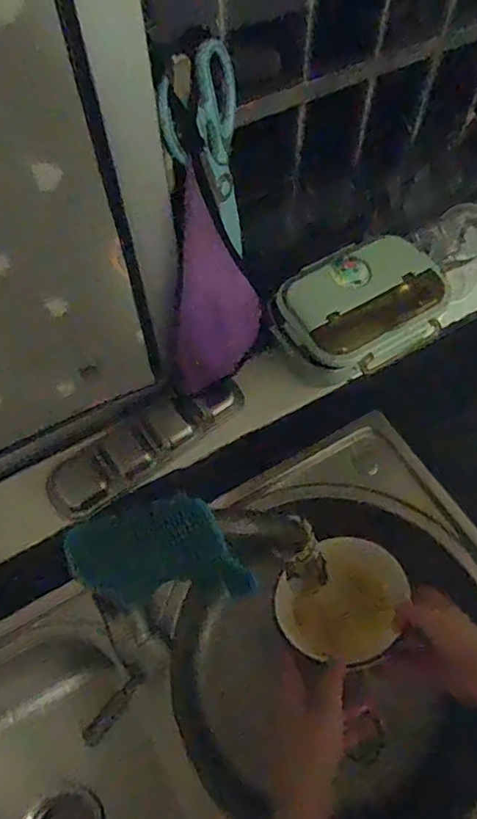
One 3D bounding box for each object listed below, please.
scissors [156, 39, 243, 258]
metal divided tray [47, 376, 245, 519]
[{"bbox_3d":[-0.022,-0.212,0.469,0.019,0.174,0.083,25,55,28],"label":"scissors"},{"bbox_3d":[-0.107,0.038,0.663,0.264,0.020,0.072,-34,87,-19],"label":"metal divided tray"}]

